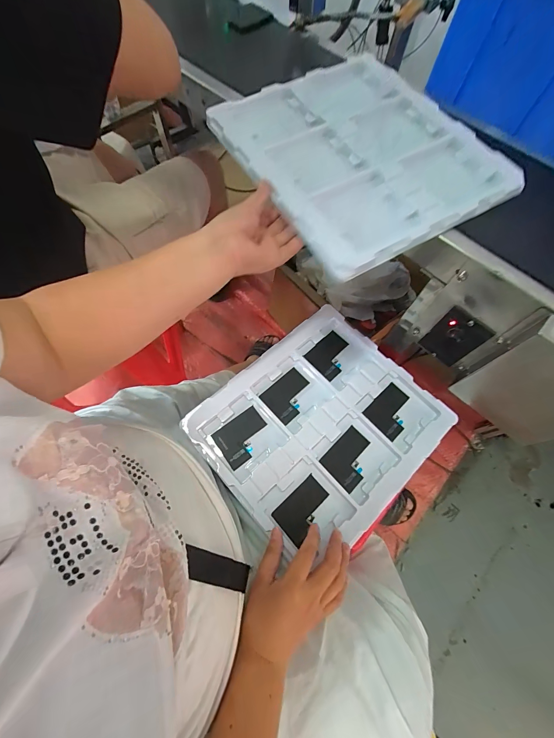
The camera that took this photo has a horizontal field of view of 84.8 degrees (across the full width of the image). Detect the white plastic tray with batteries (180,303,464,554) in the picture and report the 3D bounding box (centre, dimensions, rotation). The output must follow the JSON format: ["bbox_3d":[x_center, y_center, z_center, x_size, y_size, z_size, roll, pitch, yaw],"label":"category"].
[{"bbox_3d":[0.066,0.078,0.456,0.314,0.019,0.277,-39,74,-18],"label":"white plastic tray with batteries"}]

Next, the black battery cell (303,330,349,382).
[{"bbox_3d":[0.090,-0.023,0.504,0.072,0.005,0.061,-40,74,-18],"label":"black battery cell"}]

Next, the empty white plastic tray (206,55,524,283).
[{"bbox_3d":[0.105,-0.276,0.379,0.272,0.033,0.311,-29,71,-15],"label":"empty white plastic tray"}]

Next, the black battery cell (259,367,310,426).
[{"bbox_3d":[0.020,0.041,0.475,0.076,0.004,0.059,-40,74,-18],"label":"black battery cell"}]

